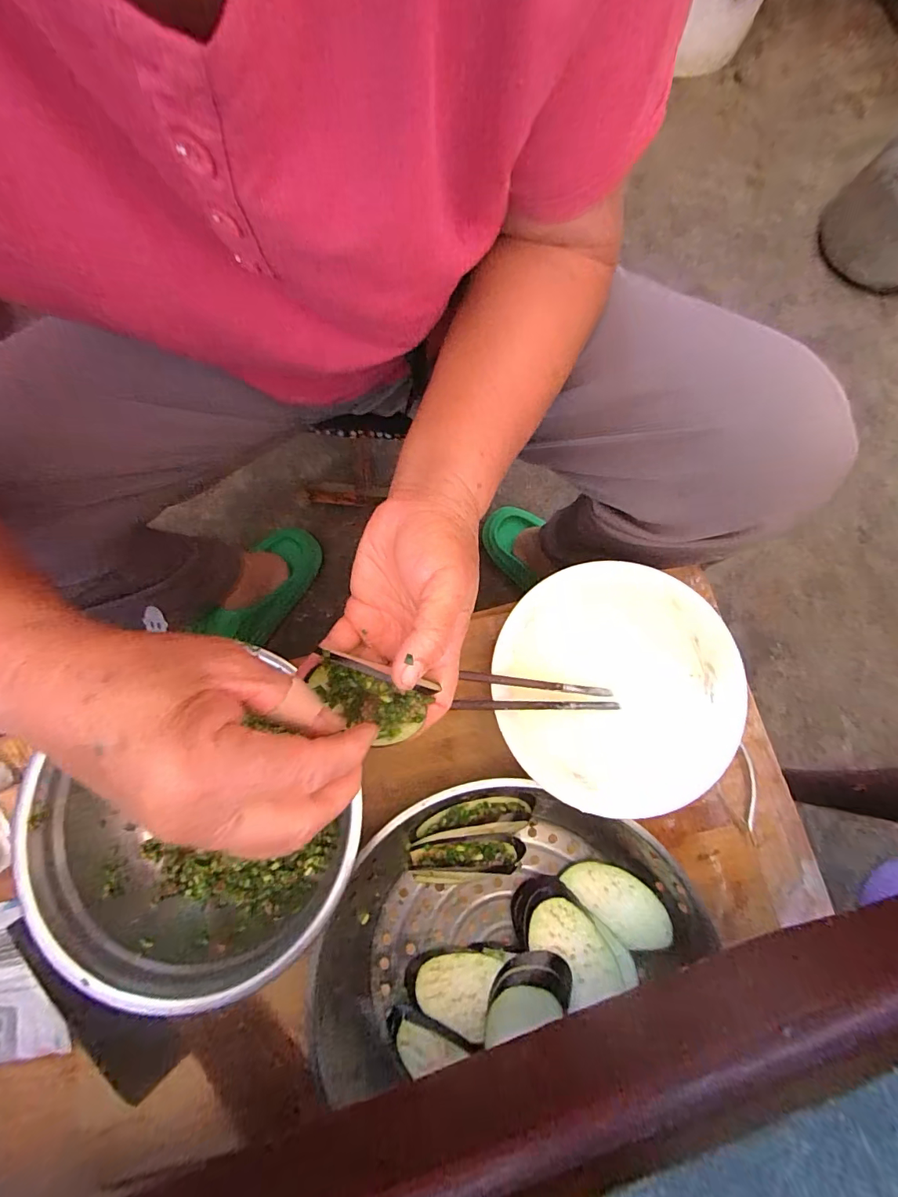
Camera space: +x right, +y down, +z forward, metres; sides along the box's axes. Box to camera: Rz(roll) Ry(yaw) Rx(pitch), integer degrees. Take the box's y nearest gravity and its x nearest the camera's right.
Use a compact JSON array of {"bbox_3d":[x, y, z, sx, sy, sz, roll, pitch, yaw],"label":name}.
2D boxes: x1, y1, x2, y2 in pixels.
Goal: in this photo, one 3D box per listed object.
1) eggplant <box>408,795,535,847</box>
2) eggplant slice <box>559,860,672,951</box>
[{"bbox_3d":[0.017,0.181,0.372,0.104,0.038,0.032,-8,80,-1],"label":"eggplant"},{"bbox_3d":[0.139,0.247,0.368,0.083,0.007,0.044,41,87,19],"label":"eggplant slice"}]

